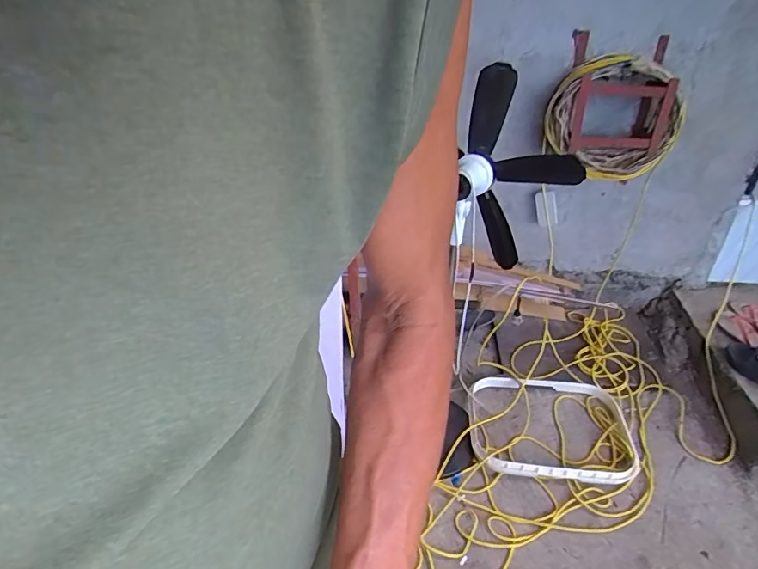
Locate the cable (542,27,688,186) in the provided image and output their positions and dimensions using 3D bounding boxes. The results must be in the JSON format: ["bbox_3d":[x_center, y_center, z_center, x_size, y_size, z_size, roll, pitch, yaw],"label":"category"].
[{"bbox_3d":[0.606,-0.444,1.268,0.307,0.306,0.181,4,34,6],"label":"cable"}]

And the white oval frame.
[{"bbox_3d":[0.490,0.404,1.407,0.459,0.068,0.365,3,36,4],"label":"white oval frame"}]

